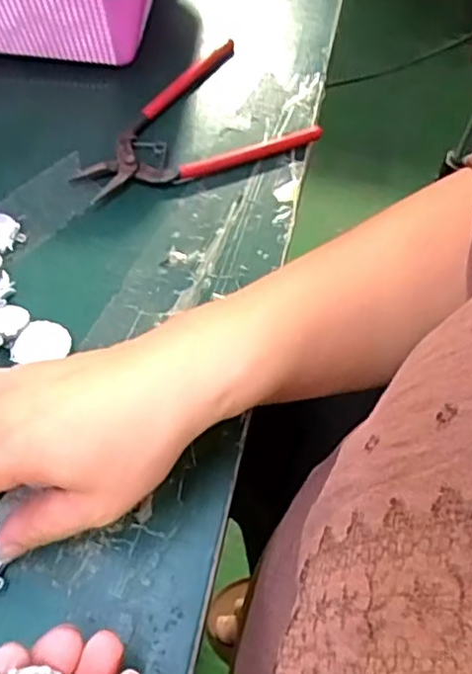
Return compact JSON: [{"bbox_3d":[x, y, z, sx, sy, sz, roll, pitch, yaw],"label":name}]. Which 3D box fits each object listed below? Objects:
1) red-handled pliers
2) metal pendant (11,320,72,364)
[{"bbox_3d":[-0.035,-0.132,0.415,0.145,0.014,0.106,-30,66,-19],"label":"red-handled pliers"},{"bbox_3d":[-0.098,0.003,0.333,0.027,0.004,0.028,3,50,-4],"label":"metal pendant"}]

